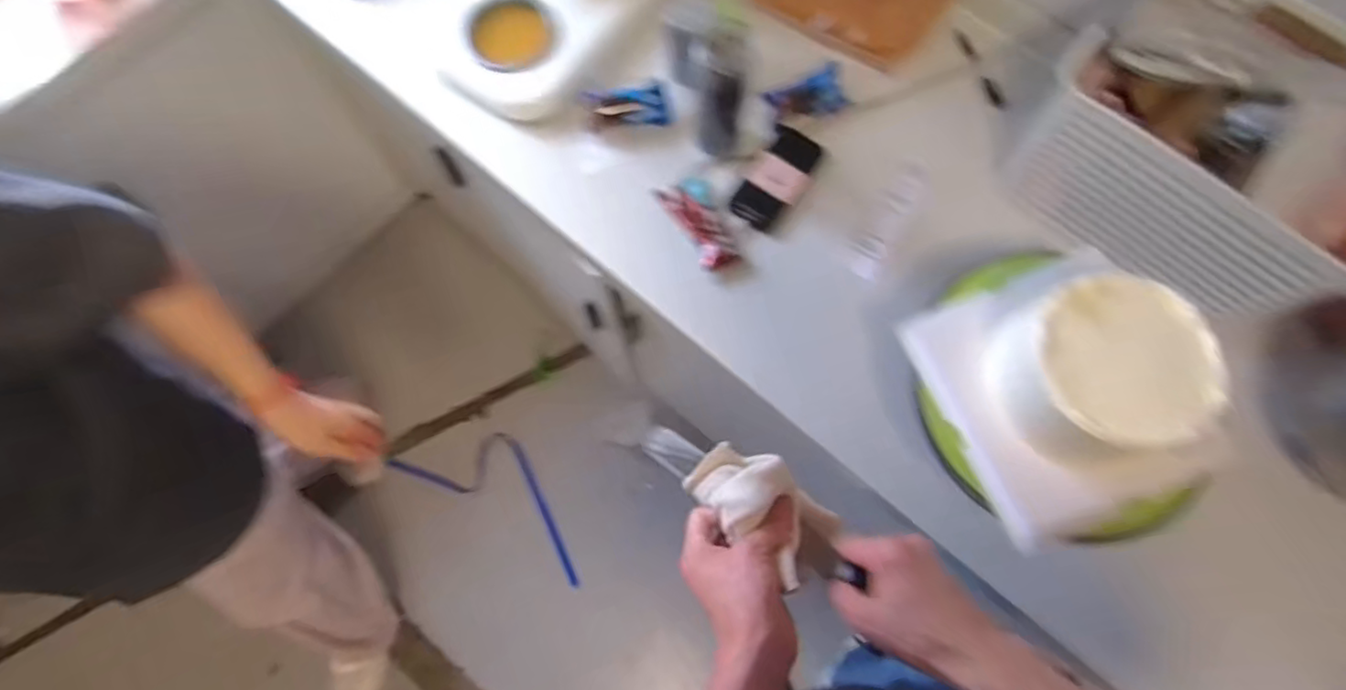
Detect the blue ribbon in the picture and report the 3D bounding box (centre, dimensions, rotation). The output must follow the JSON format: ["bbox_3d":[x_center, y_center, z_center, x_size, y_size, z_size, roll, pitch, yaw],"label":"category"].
[{"bbox_3d":[-0.392,0.331,1.550,0.522,0.051,0.196,31,79,7],"label":"blue ribbon"}]

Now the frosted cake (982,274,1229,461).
[{"bbox_3d":[0.377,0.022,0.600,0.142,0.108,0.149,0,72,0],"label":"frosted cake"}]

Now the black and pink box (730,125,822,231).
[{"bbox_3d":[0.138,-0.220,0.871,0.069,0.014,0.143,31,79,7],"label":"black and pink box"}]

